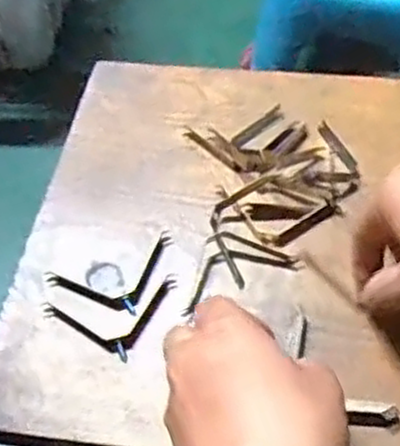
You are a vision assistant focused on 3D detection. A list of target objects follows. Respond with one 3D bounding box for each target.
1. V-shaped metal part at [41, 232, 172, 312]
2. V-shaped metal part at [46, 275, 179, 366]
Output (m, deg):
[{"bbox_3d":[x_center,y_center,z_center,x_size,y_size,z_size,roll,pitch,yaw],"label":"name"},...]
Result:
[{"bbox_3d":[-0.055,0.022,0.473,0.059,0.004,0.059,17,56,15],"label":"V-shaped metal part"},{"bbox_3d":[-0.053,0.044,0.460,0.059,0.004,0.058,25,58,20],"label":"V-shaped metal part"}]

